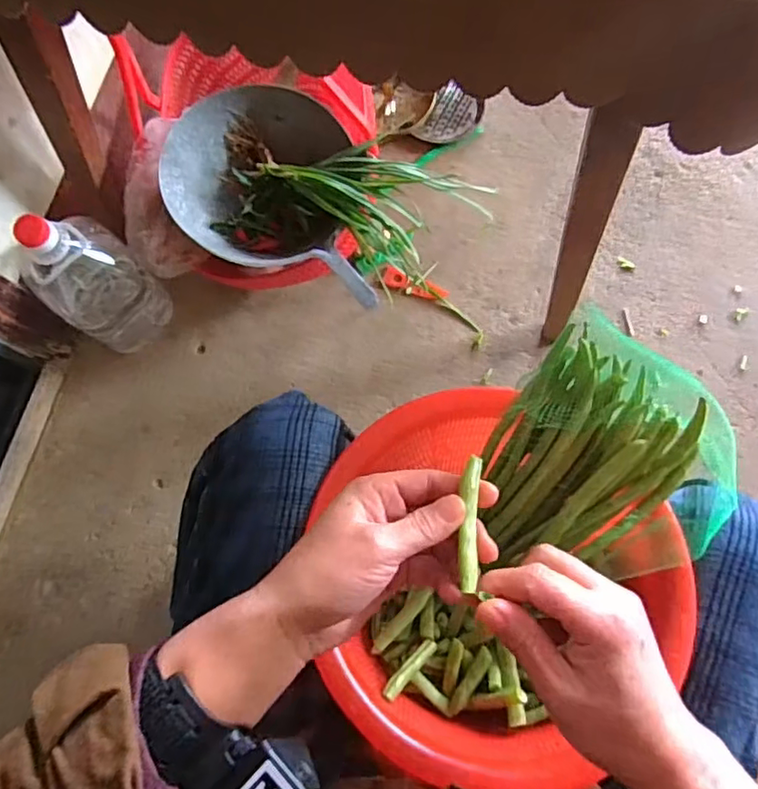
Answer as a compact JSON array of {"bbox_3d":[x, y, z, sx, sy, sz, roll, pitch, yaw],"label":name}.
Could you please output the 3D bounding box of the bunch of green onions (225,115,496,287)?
[{"bbox_3d":[-0.050,-0.245,0.761,0.322,0.093,0.158,12,77,4],"label":"bunch of green onions"}]

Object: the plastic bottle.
[{"bbox_3d":[-0.369,-0.146,0.762,0.098,0.271,0.119,32,79,8],"label":"plastic bottle"}]

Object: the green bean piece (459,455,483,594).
[{"bbox_3d":[0.048,0.067,0.310,0.010,0.004,0.072,7,63,2],"label":"green bean piece"}]

